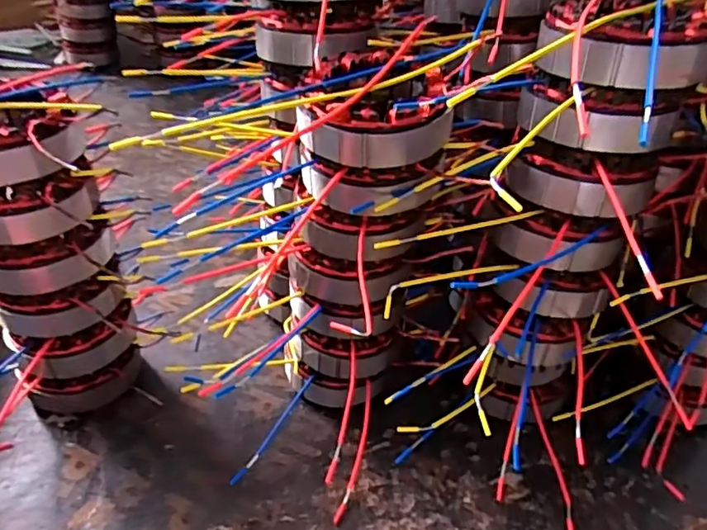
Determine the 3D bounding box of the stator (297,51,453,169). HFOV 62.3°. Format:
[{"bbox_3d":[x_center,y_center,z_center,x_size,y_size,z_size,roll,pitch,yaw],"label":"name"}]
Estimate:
[{"bbox_3d":[0.009,-0.091,0.330,0.081,0.041,0.076,2,40,-2],"label":"stator"}]

